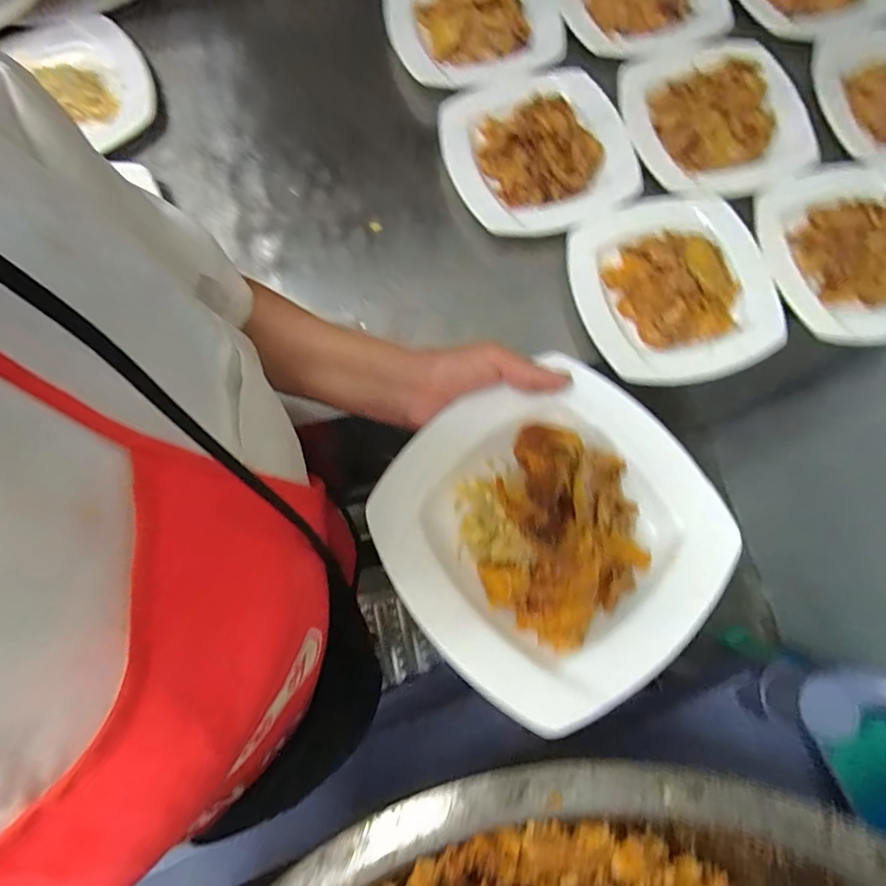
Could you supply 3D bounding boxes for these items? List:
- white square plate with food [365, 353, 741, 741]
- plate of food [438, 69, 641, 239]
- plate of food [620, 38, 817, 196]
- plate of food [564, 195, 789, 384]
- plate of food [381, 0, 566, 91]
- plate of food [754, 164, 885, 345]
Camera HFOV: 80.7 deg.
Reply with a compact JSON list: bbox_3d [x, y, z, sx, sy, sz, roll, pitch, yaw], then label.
[{"bbox_3d":[0.073,0.053,0.333,0.206,0.049,0.204,-38,78,-10],"label":"white square plate with food"},{"bbox_3d":[0.108,-0.337,0.574,0.202,0.069,0.202,0,78,2],"label":"plate of food"},{"bbox_3d":[0.320,-0.386,0.586,0.201,0.056,0.204,-16,75,-5],"label":"plate of food"},{"bbox_3d":[0.247,-0.170,0.545,0.203,0.055,0.206,-14,75,-4],"label":"plate of food"},{"bbox_3d":[0.040,-0.526,0.615,0.207,0.062,0.186,-9,75,-3],"label":"plate of food"},{"bbox_3d":[0.439,-0.210,0.537,0.166,0.055,0.202,-9,75,-3],"label":"plate of food"}]

